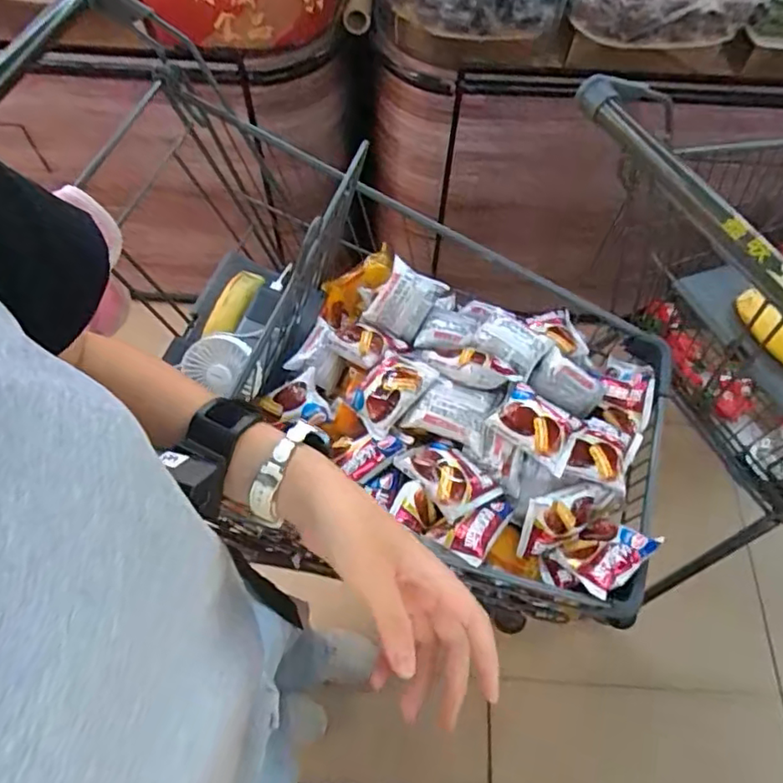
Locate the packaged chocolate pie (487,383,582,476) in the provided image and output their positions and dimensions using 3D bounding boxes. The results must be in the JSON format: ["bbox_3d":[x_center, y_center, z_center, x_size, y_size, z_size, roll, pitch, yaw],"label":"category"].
[{"bbox_3d":[0.165,0.038,0.656,0.093,0.020,0.066,38,68,16],"label":"packaged chocolate pie"}]

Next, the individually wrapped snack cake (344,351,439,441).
[{"bbox_3d":[-0.002,-0.001,0.685,0.068,0.028,0.099,39,87,23],"label":"individually wrapped snack cake"}]

